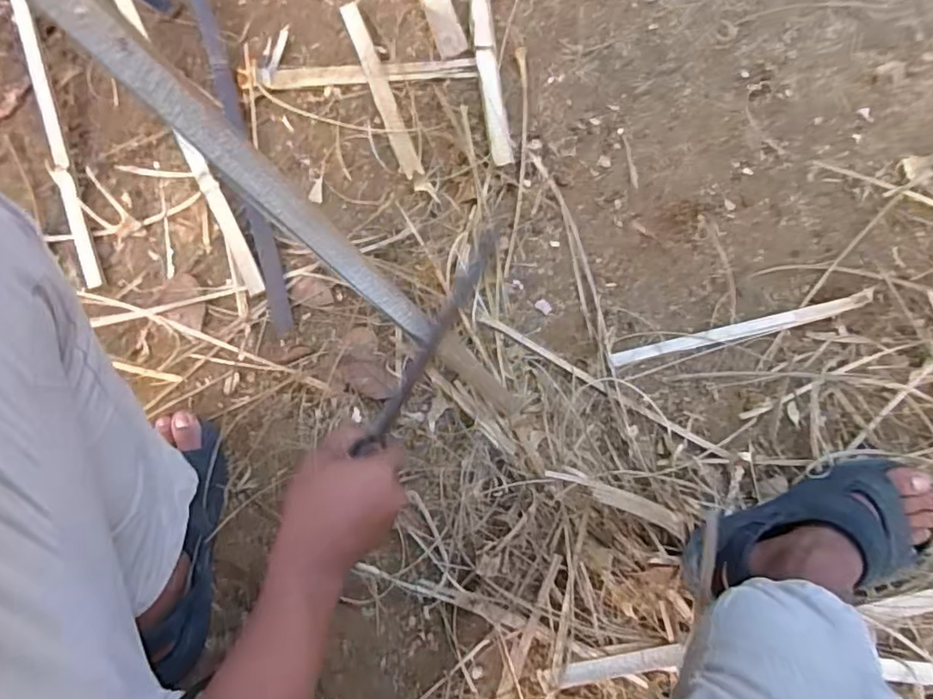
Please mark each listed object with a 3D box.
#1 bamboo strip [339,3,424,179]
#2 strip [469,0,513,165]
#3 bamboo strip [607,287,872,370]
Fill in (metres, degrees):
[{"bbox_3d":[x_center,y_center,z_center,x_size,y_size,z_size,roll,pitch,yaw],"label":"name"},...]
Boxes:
[{"bbox_3d":[-0.124,-0.375,0.830,0.030,0.010,0.305,-19,74,-4],"label":"bamboo strip"},{"bbox_3d":[0.006,-0.656,0.911,0.031,0.011,0.843,-6,73,0],"label":"strip"},{"bbox_3d":[0.333,-0.023,0.710,0.319,0.026,0.019,-13,74,-3],"label":"bamboo strip"}]

